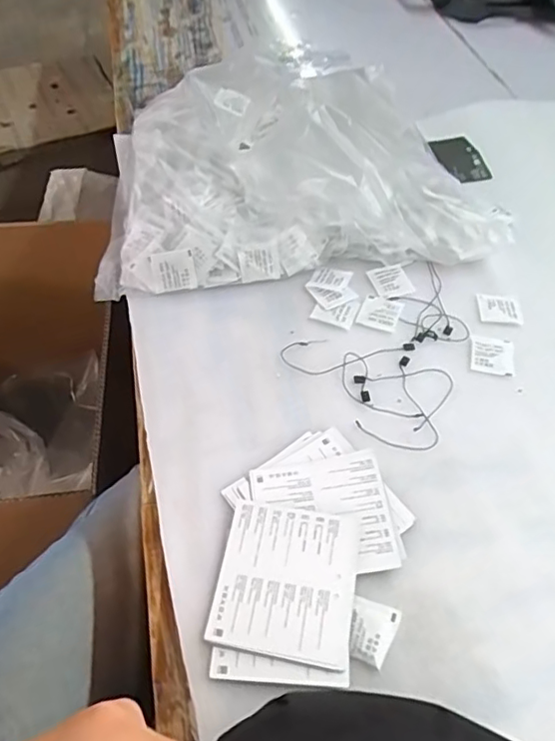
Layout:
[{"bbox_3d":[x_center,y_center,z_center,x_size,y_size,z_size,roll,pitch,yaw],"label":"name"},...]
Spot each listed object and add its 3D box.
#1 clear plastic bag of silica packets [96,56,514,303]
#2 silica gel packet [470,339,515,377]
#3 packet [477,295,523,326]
[{"bbox_3d":[0.018,-0.256,0.657,0.442,0.110,0.329,-6,52,-6],"label":"clear plastic bag of silica packets"},{"bbox_3d":[0.207,-0.015,0.542,0.041,0.004,0.044,11,52,7],"label":"silica gel packet"},{"bbox_3d":[0.229,-0.064,0.579,0.043,0.004,0.040,5,51,2],"label":"packet"}]

